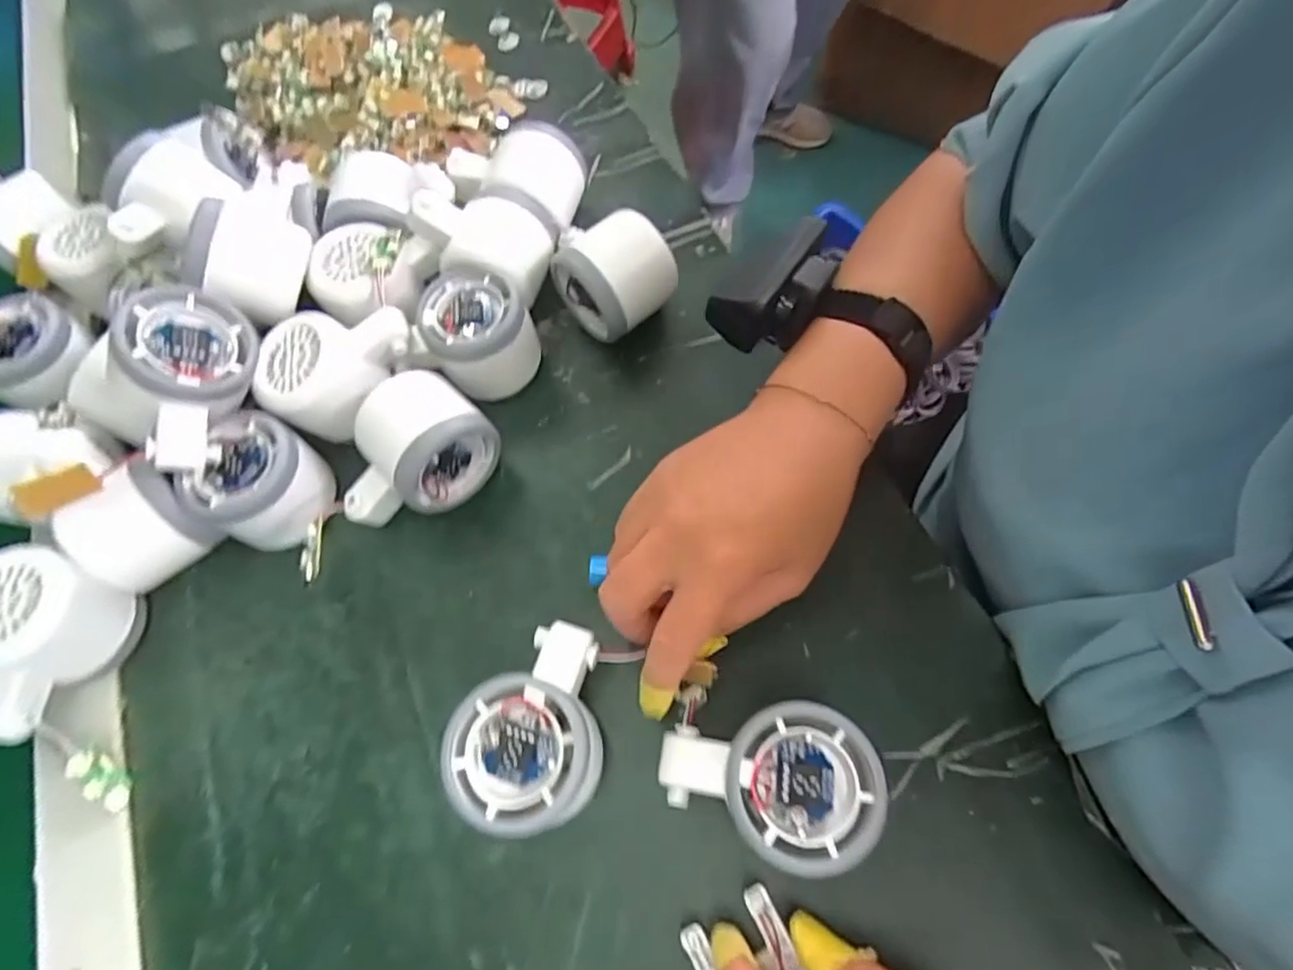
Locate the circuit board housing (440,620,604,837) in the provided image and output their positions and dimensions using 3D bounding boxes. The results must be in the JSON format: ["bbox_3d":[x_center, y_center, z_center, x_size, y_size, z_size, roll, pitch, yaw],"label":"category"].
[{"bbox_3d":[-0.050,0.107,0.283,0.063,0.054,0.083,-1,65,4],"label":"circuit board housing"}]

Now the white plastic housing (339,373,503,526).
[{"bbox_3d":[-0.126,-0.014,0.343,0.079,0.061,0.057,-41,68,-14],"label":"white plastic housing"}]

